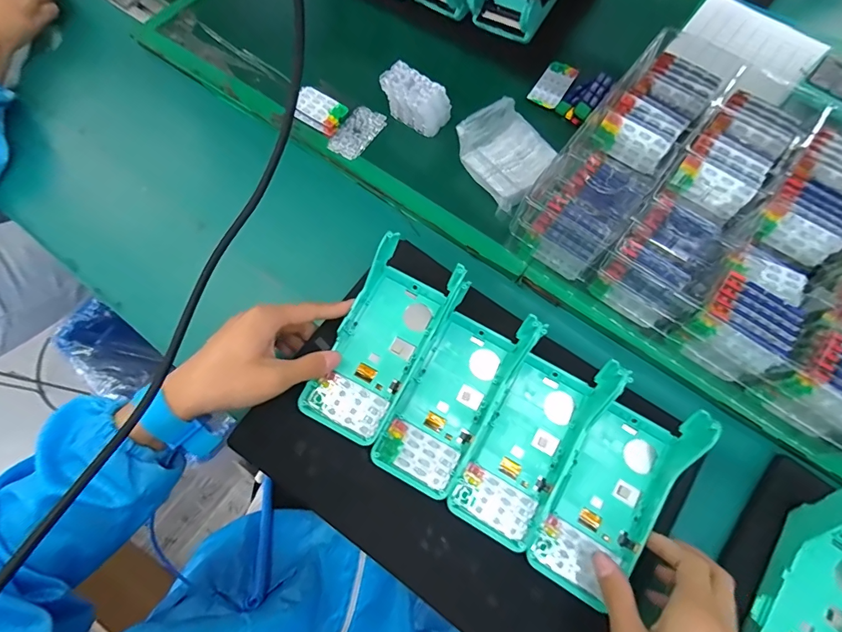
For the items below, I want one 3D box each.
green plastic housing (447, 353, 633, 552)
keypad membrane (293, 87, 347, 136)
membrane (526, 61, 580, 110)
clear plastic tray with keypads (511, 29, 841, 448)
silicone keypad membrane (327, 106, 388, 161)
[{"bbox_3d":[0.094,0.103,0.341,0.074,0.049,0.165,30,74,12],"label":"green plastic housing"},{"bbox_3d":[-0.118,-0.239,0.475,0.060,0.014,0.039,31,86,8],"label":"keypad membrane"},{"bbox_3d":[0.159,-0.276,0.487,0.036,0.009,0.062,34,75,13],"label":"membrane"},{"bbox_3d":[0.306,-0.109,0.390,0.358,0.072,0.313,37,76,13],"label":"clear plastic tray with keypads"},{"bbox_3d":[-0.073,-0.213,0.472,0.038,0.011,0.071,35,75,13],"label":"silicone keypad membrane"}]

